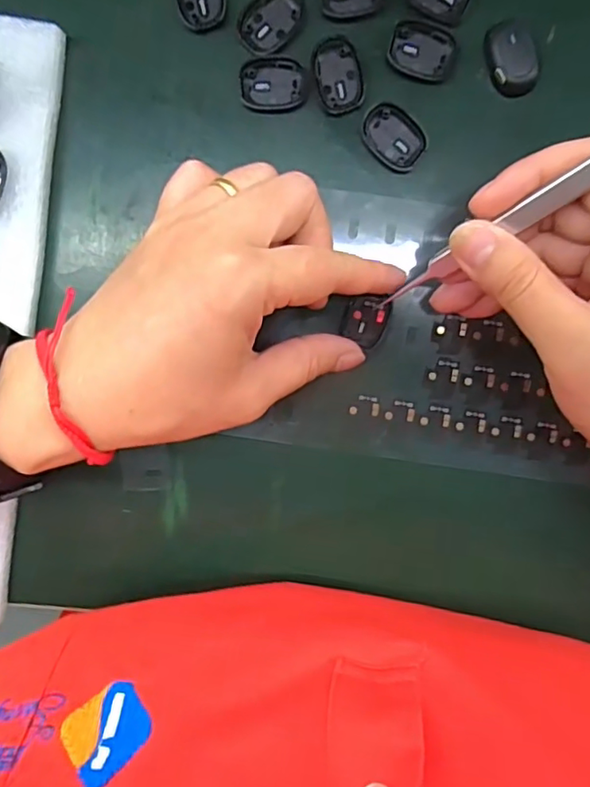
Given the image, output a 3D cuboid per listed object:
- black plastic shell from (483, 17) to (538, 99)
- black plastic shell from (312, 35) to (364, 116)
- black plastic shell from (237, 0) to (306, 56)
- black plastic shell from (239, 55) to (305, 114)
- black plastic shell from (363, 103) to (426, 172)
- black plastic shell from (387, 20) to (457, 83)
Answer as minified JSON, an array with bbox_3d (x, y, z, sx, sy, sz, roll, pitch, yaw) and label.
[{"bbox_3d":[0.087,-0.134,0.232,0.018,0.007,0.029,-9,98,2],"label":"black plastic shell"},{"bbox_3d":[0.017,-0.129,0.235,0.018,0.004,0.028,-15,98,3],"label":"black plastic shell"},{"bbox_3d":[-0.009,-0.150,0.232,0.020,0.005,0.028,41,97,-5],"label":"black plastic shell"},{"bbox_3d":[-0.009,-0.126,0.236,0.026,0.006,0.018,1,98,1],"label":"black plastic shell"},{"bbox_3d":[0.040,-0.105,0.239,0.028,0.005,0.020,39,97,-5],"label":"black plastic shell"},{"bbox_3d":[0.051,-0.138,0.234,0.026,0.005,0.020,13,98,-1],"label":"black plastic shell"}]

